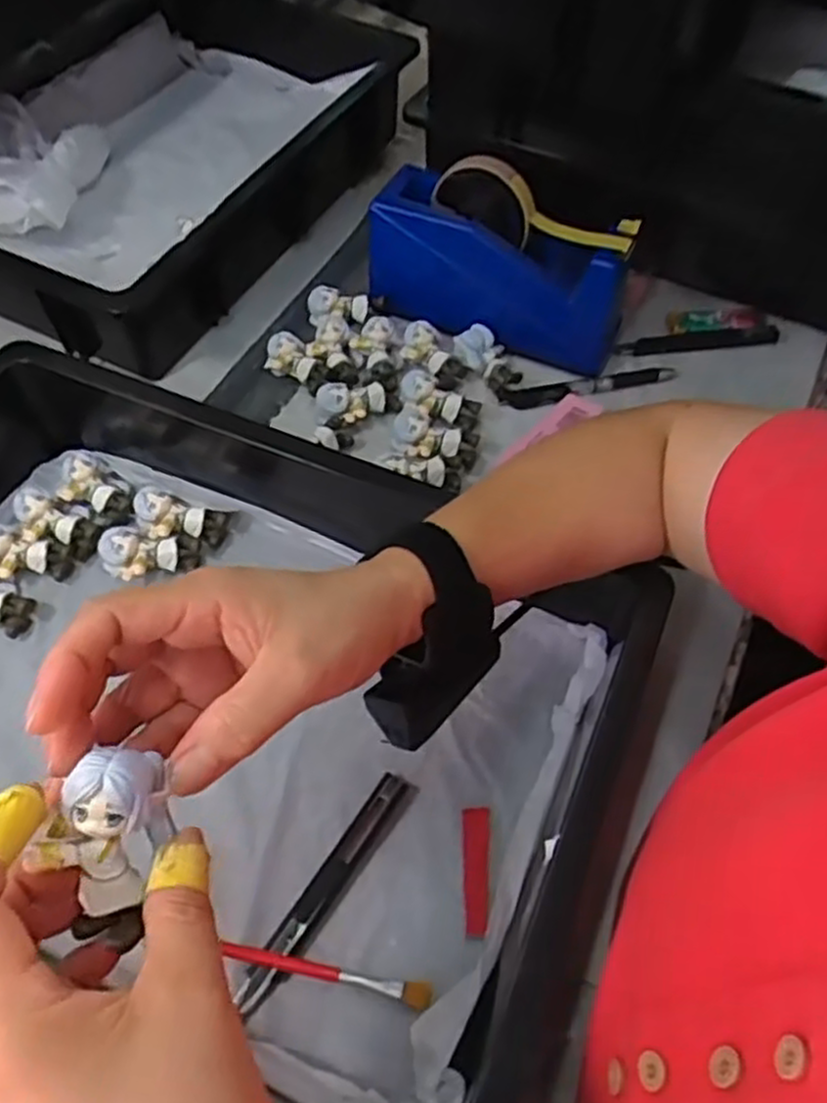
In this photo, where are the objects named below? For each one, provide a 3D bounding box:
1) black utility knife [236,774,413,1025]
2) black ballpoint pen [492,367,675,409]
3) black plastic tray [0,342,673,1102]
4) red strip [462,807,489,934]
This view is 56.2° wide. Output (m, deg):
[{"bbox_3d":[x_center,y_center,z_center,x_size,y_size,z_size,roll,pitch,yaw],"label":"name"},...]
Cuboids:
[{"bbox_3d":[-0.046,0.176,0.408,0.016,0.006,0.134,30,62,17],"label":"black utility knife"},{"bbox_3d":[0.134,-0.126,0.598,0.137,0.017,0.015,-6,57,-5],"label":"black ballpoint pen"},{"bbox_3d":[-0.145,0.068,0.441,0.499,0.091,0.321,21,59,12],"label":"black plastic tray"},{"bbox_3d":[0.033,0.169,0.412,0.014,0.007,0.063,2,57,0],"label":"red strip"}]

